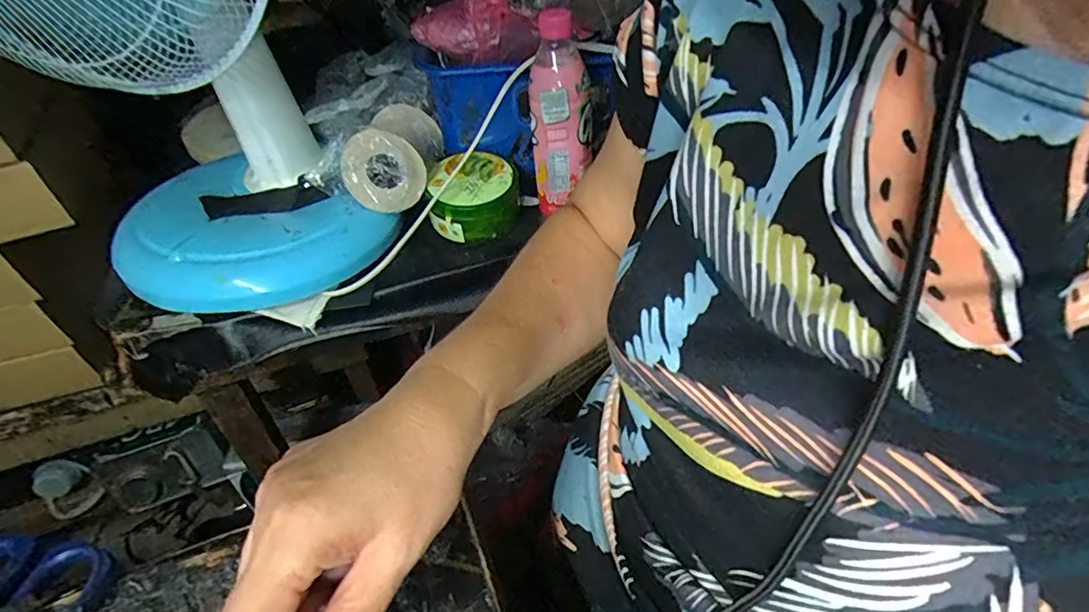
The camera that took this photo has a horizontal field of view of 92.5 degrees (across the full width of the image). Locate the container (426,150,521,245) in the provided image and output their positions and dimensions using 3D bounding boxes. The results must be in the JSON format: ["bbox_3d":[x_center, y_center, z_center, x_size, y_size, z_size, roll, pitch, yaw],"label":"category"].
[{"bbox_3d":[-0.078,-0.122,0.581,0.098,0.062,0.095,-7,43,-3],"label":"container"}]

